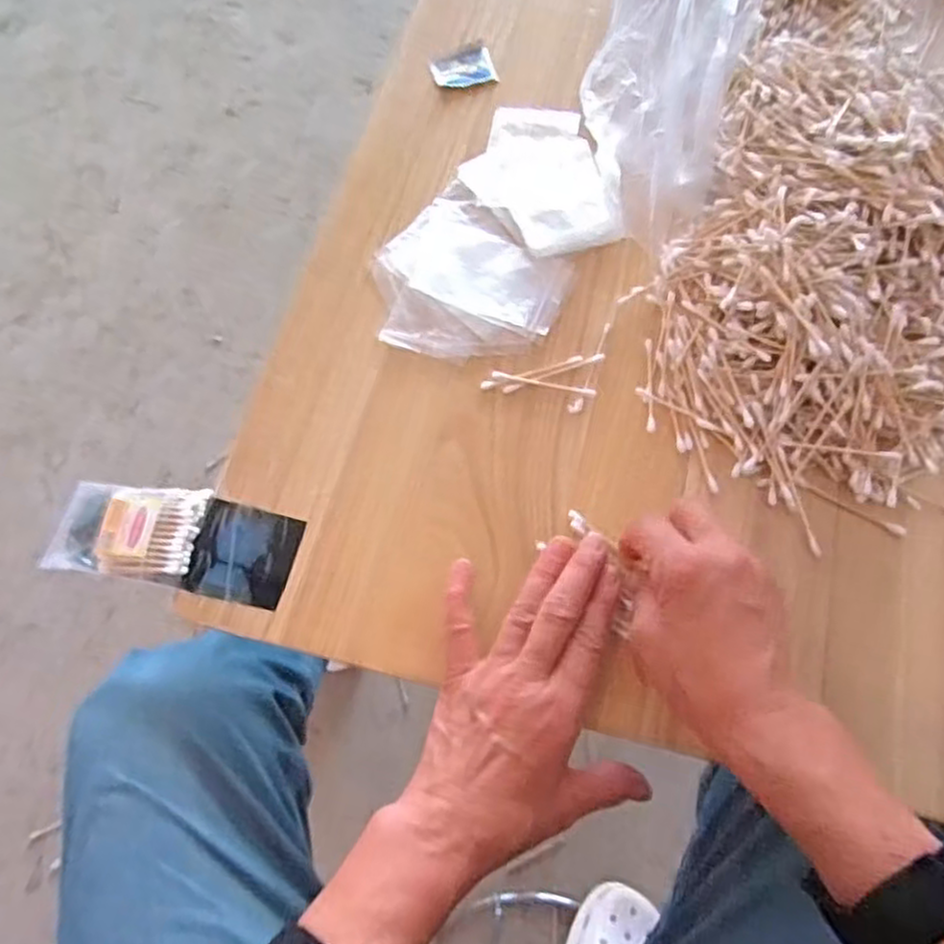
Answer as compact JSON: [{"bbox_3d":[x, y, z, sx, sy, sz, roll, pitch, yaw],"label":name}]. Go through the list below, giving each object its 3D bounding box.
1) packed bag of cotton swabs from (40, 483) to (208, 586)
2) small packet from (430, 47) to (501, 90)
[{"bbox_3d":[-0.232,0.039,0.492,0.119,0.014,0.063,1,67,23],"label":"packed bag of cotton swabs"},{"bbox_3d":[-0.007,-0.340,0.617,0.052,0.009,0.046,-16,69,-4],"label":"small packet"}]

